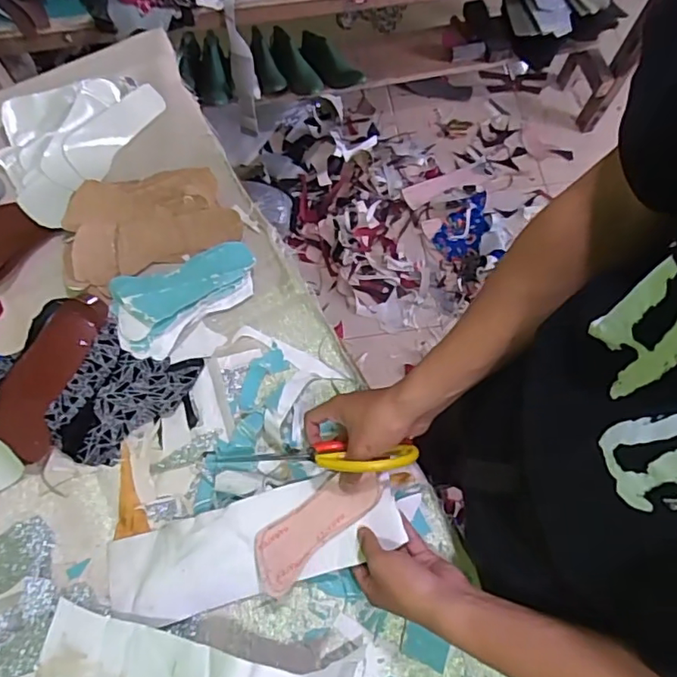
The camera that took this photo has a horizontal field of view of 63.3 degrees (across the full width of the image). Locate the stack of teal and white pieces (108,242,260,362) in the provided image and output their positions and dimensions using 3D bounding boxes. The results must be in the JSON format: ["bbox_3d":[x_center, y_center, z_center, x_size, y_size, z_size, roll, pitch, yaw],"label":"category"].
[{"bbox_3d":[-0.191,-0.056,0.695,0.184,0.034,0.109,-24,72,-8],"label":"stack of teal and white pieces"}]

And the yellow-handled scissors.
[{"bbox_3d":[-0.028,0.126,0.588,0.216,0.056,0.040,-4,69,24],"label":"yellow-handled scissors"}]

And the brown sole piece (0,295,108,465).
[{"bbox_3d":[-0.342,0.036,0.643,0.072,0.015,0.200,19,70,-10],"label":"brown sole piece"}]

